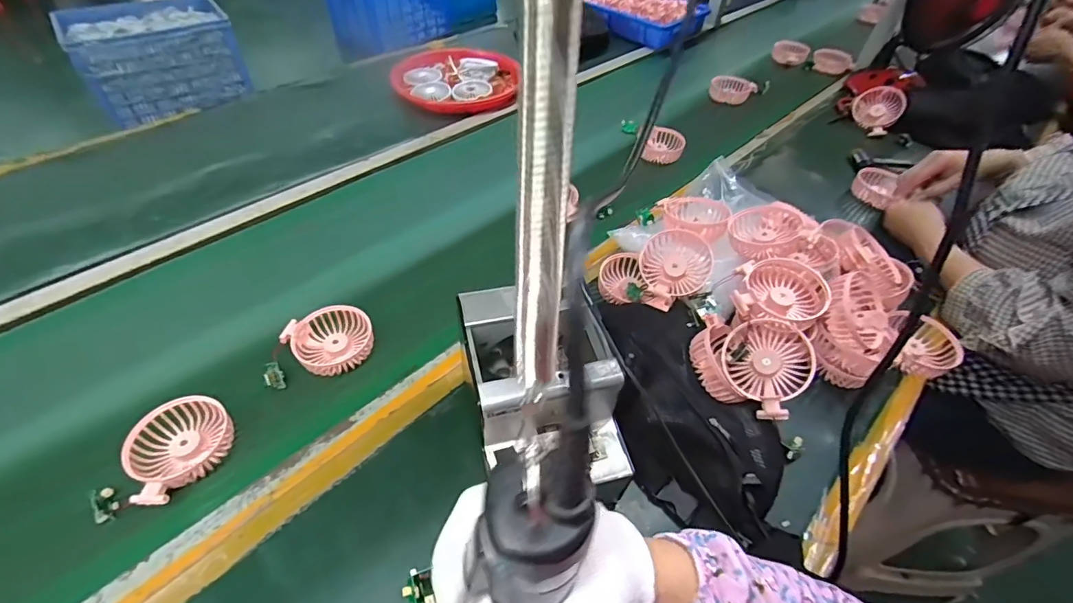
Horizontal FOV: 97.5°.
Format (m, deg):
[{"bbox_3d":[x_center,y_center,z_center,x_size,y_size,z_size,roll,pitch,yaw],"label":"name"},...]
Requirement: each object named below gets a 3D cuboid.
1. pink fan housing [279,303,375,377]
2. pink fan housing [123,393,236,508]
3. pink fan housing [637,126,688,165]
[{"bbox_3d":[-0.250,0.047,0.569,0.099,0.031,0.076,-13,55,-14],"label":"pink fan housing"},{"bbox_3d":[-0.364,0.146,0.481,0.087,0.029,0.093,33,54,23],"label":"pink fan housing"},{"bbox_3d":[0.229,-0.294,0.876,0.091,0.059,0.046,19,49,12],"label":"pink fan housing"}]

